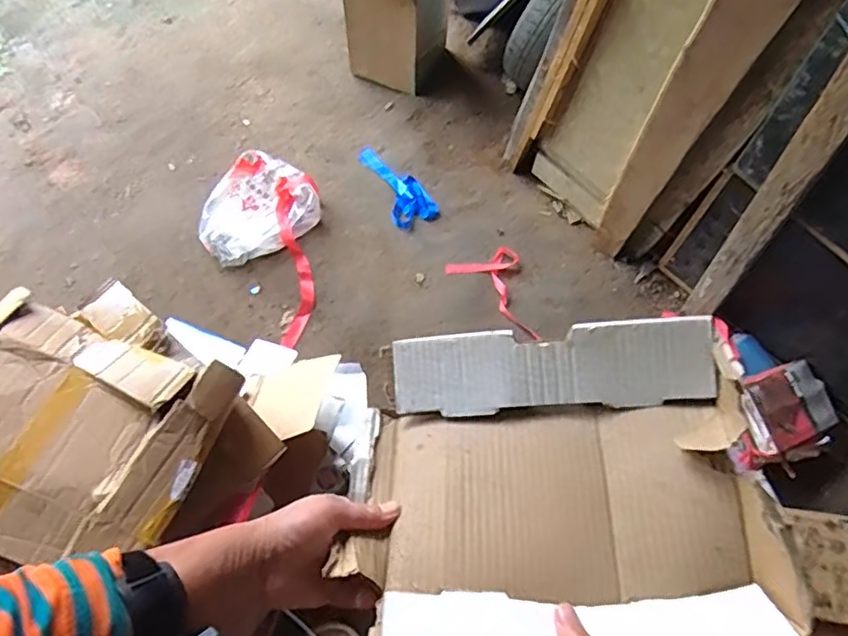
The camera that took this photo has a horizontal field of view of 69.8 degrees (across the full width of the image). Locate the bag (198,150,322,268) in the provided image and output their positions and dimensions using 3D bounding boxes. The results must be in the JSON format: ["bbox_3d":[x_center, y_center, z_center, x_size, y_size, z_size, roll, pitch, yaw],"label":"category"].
[{"bbox_3d":[-0.409,-0.261,1.504,0.194,0.127,0.286,31,67,14],"label":"bag"}]

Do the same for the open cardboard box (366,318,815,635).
[{"bbox_3d":[0.095,0.127,0.474,0.290,0.098,0.263,-3,64,-1],"label":"open cardboard box"}]

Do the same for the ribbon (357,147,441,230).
[{"bbox_3d":[-0.066,-0.353,1.586,0.122,0.044,0.261,-25,67,-13],"label":"ribbon"}]

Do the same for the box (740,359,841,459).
[{"bbox_3d":[0.760,0.180,1.267,0.210,0.054,0.169,-18,65,-10],"label":"box"}]

